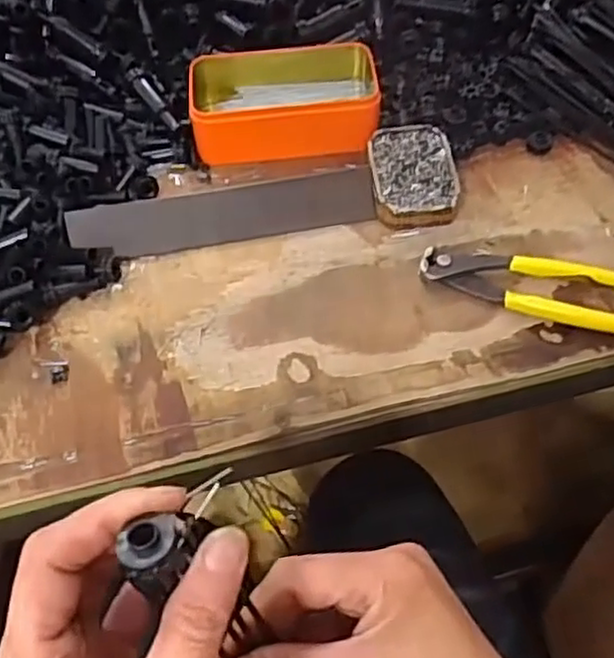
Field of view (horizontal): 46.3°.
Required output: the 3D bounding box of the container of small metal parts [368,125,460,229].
[{"bbox_3d":[0.079,-0.115,0.532,0.063,0.016,0.089,0,63,-1],"label":"container of small metal parts"}]

